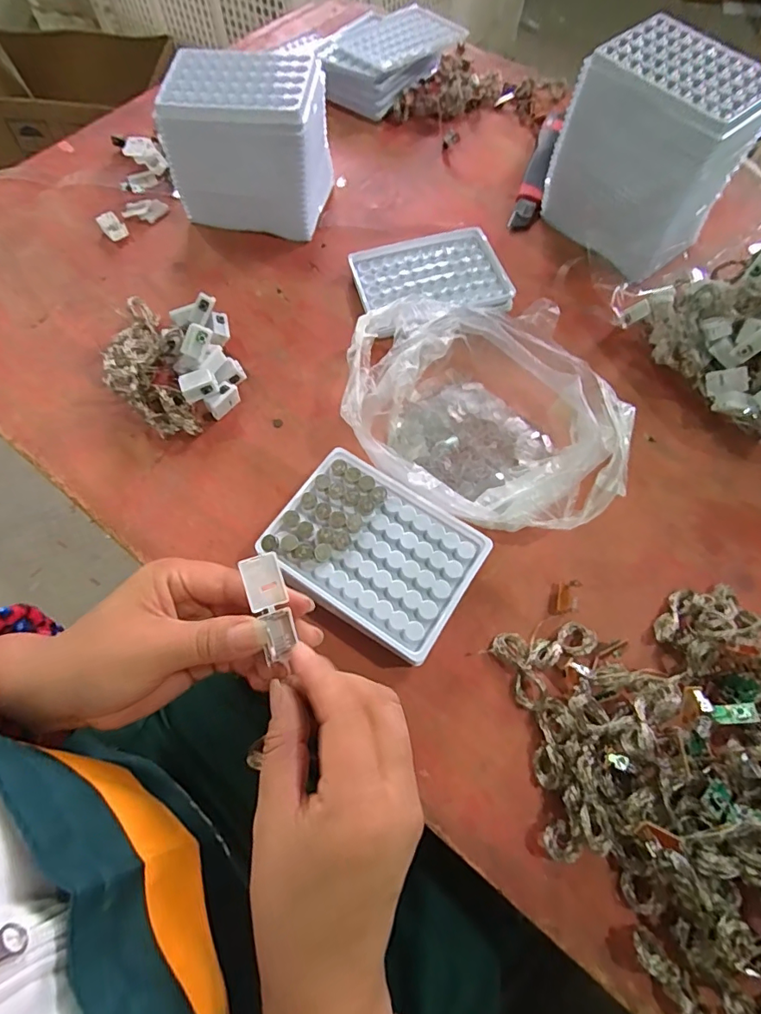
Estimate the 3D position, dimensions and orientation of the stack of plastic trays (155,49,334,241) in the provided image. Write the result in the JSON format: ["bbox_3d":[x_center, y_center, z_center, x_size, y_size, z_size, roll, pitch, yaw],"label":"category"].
[{"bbox_3d":[-0.120,-0.335,0.451,0.130,0.110,0.091,10,68,4],"label":"stack of plastic trays"}]

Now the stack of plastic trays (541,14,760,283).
[{"bbox_3d":[0.232,-0.300,0.422,0.100,0.131,0.135,-35,72,-14],"label":"stack of plastic trays"}]

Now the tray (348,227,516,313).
[{"bbox_3d":[0.044,-0.205,0.442,0.128,0.021,0.098,-14,68,-6],"label":"tray"}]

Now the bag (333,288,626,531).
[{"bbox_3d":[0.071,-0.067,0.361,0.196,0.063,0.163,7,68,2],"label":"bag"}]

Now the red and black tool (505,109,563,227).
[{"bbox_3d":[0.166,-0.355,0.506,0.024,0.020,0.168,18,68,7],"label":"red and black tool"}]

